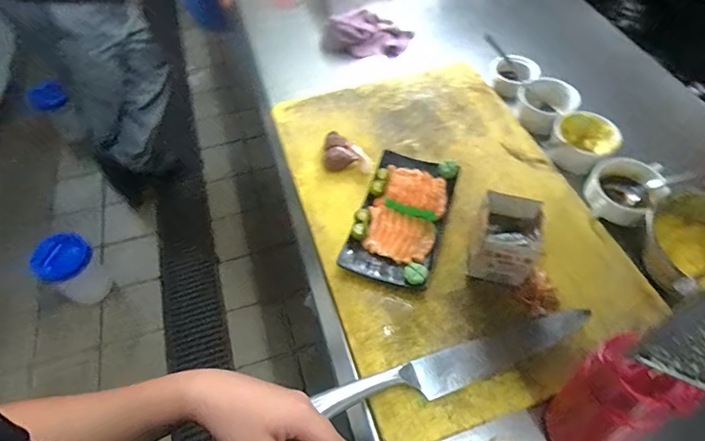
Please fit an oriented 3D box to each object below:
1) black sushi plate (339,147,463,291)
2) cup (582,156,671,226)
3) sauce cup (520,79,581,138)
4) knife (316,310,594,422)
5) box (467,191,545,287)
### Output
[{"bbox_3d":[0.071,-0.006,0.622,0.118,0.034,0.208,15,55,11],"label":"black sushi plate"},{"bbox_3d":[0.398,-0.048,0.637,0.097,0.053,0.120,38,62,24],"label":"cup"},{"bbox_3d":[0.335,-0.201,0.764,0.086,0.050,0.093,0,54,0],"label":"sauce cup"},{"bbox_3d":[0.129,0.167,0.512,0.337,0.016,0.043,-15,55,-10],"label":"knife"},{"bbox_3d":[0.196,0.028,0.564,0.079,0.084,0.097,19,56,14],"label":"box"}]

